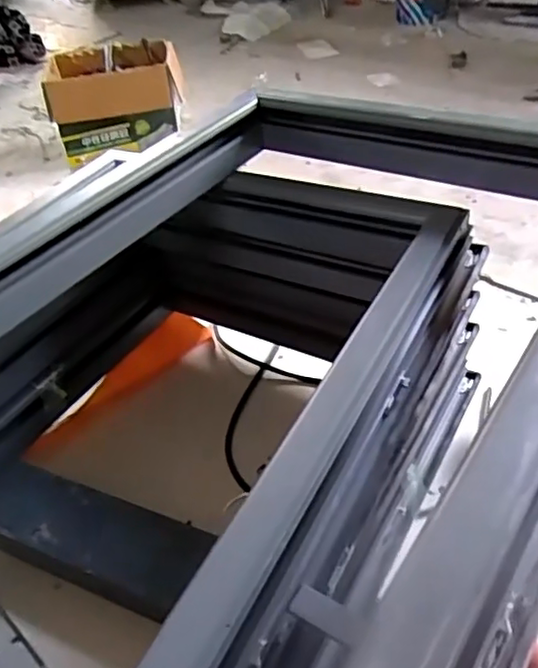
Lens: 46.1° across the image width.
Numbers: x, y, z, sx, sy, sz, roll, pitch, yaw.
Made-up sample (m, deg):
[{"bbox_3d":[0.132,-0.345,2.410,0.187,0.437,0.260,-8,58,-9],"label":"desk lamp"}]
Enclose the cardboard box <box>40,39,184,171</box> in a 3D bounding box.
[{"bbox_3d":[-0.415,-0.642,1.763,0.353,0.238,0.233,-10,40,-4],"label":"cardboard box"}]

